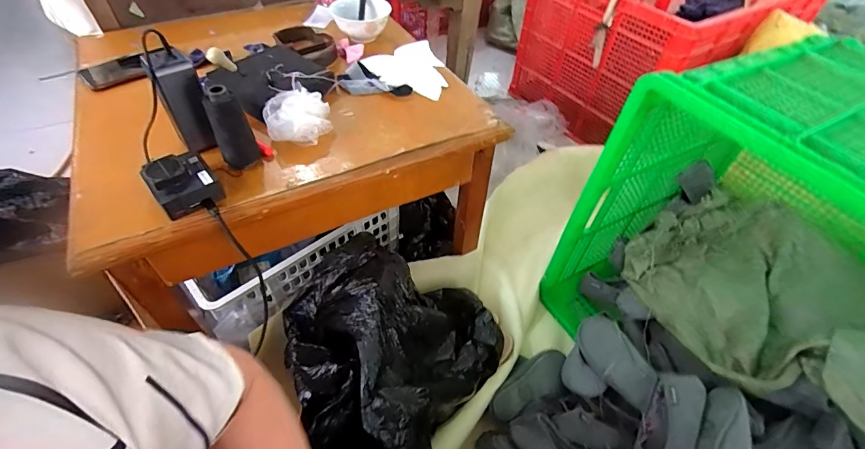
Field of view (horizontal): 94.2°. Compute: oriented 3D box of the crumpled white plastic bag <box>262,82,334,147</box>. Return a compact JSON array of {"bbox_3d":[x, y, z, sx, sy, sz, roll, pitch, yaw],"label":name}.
[{"bbox_3d":[-0.202,-0.160,0.605,0.094,0.053,0.080,-8,50,-11],"label":"crumpled white plastic bag"}]

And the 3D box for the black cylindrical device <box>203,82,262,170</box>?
[{"bbox_3d":[-0.268,-0.129,0.538,0.045,0.117,0.045,2,48,-2],"label":"black cylindrical device"}]

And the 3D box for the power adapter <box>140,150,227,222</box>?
[{"bbox_3d":[-0.317,-0.053,0.511,0.072,0.046,0.084,-31,57,-27],"label":"power adapter"}]

